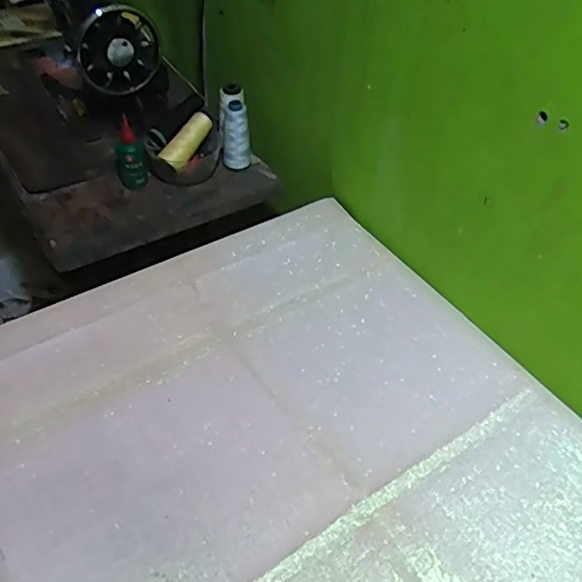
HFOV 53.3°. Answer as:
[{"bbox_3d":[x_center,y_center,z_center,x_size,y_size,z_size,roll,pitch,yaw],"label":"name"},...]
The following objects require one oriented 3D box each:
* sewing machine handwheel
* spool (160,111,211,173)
[{"bbox_3d":[-0.273,-0.379,0.913,0.130,0.126,0.042,-27,54,-27],"label":"sewing machine handwheel"},{"bbox_3d":[-0.168,-0.249,0.943,0.031,0.034,0.115,25,68,21],"label":"spool"}]

